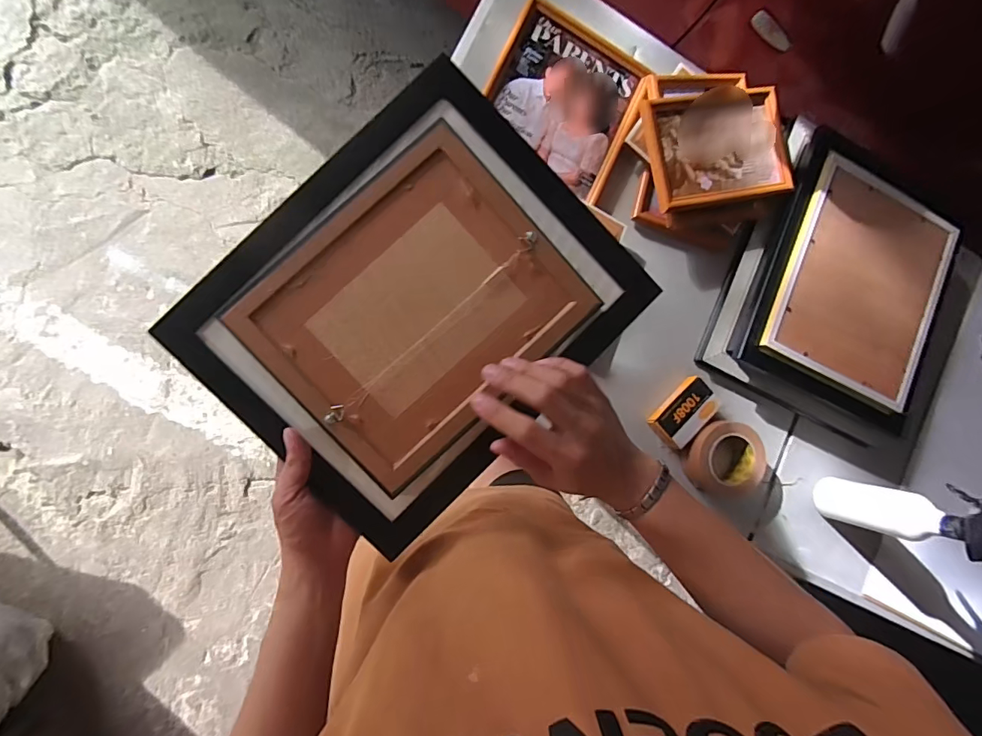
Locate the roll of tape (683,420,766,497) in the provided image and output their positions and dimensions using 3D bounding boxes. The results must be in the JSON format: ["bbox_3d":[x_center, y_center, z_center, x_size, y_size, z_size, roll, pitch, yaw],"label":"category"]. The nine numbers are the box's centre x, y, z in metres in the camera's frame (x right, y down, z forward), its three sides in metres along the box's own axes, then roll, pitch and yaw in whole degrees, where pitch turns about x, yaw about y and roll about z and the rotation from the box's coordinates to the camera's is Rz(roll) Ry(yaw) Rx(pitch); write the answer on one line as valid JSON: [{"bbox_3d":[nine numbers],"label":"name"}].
[{"bbox_3d":[0.366,0.145,0.748,0.119,0.058,0.118,0,89,-12],"label":"roll of tape"}]

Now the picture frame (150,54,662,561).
[{"bbox_3d":[-0.065,-0.052,0.424,0.351,0.027,0.285,-44,93,-3],"label":"picture frame"}]

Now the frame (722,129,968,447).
[{"bbox_3d":[0.588,-0.137,0.755,0.318,0.048,0.401,21,85,-11],"label":"frame"}]

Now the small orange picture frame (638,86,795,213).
[{"bbox_3d":[0.355,-0.343,0.726,0.243,0.036,0.170,-13,90,-12],"label":"small orange picture frame"}]

